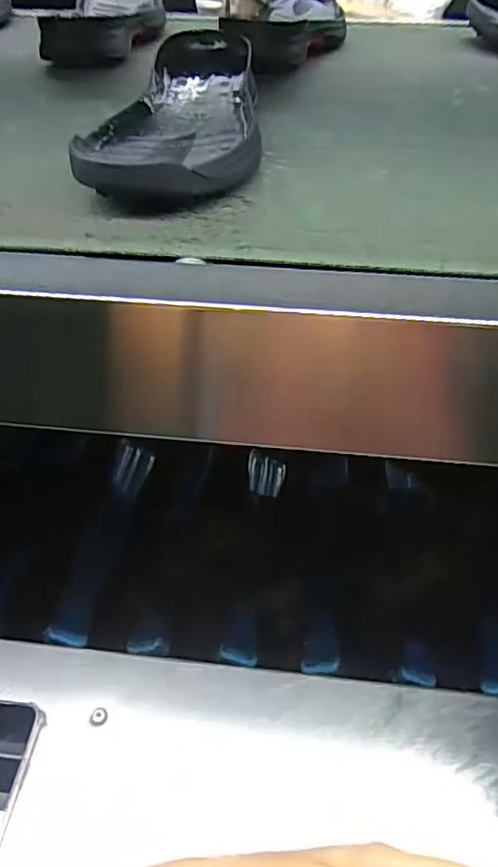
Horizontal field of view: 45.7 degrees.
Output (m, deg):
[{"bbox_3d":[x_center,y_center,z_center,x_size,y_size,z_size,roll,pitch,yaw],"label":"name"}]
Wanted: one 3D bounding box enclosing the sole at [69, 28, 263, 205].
[{"bbox_3d":[-0.043,-0.248,0.456,0.106,0.045,0.305,7,44,5],"label":"sole"}]

